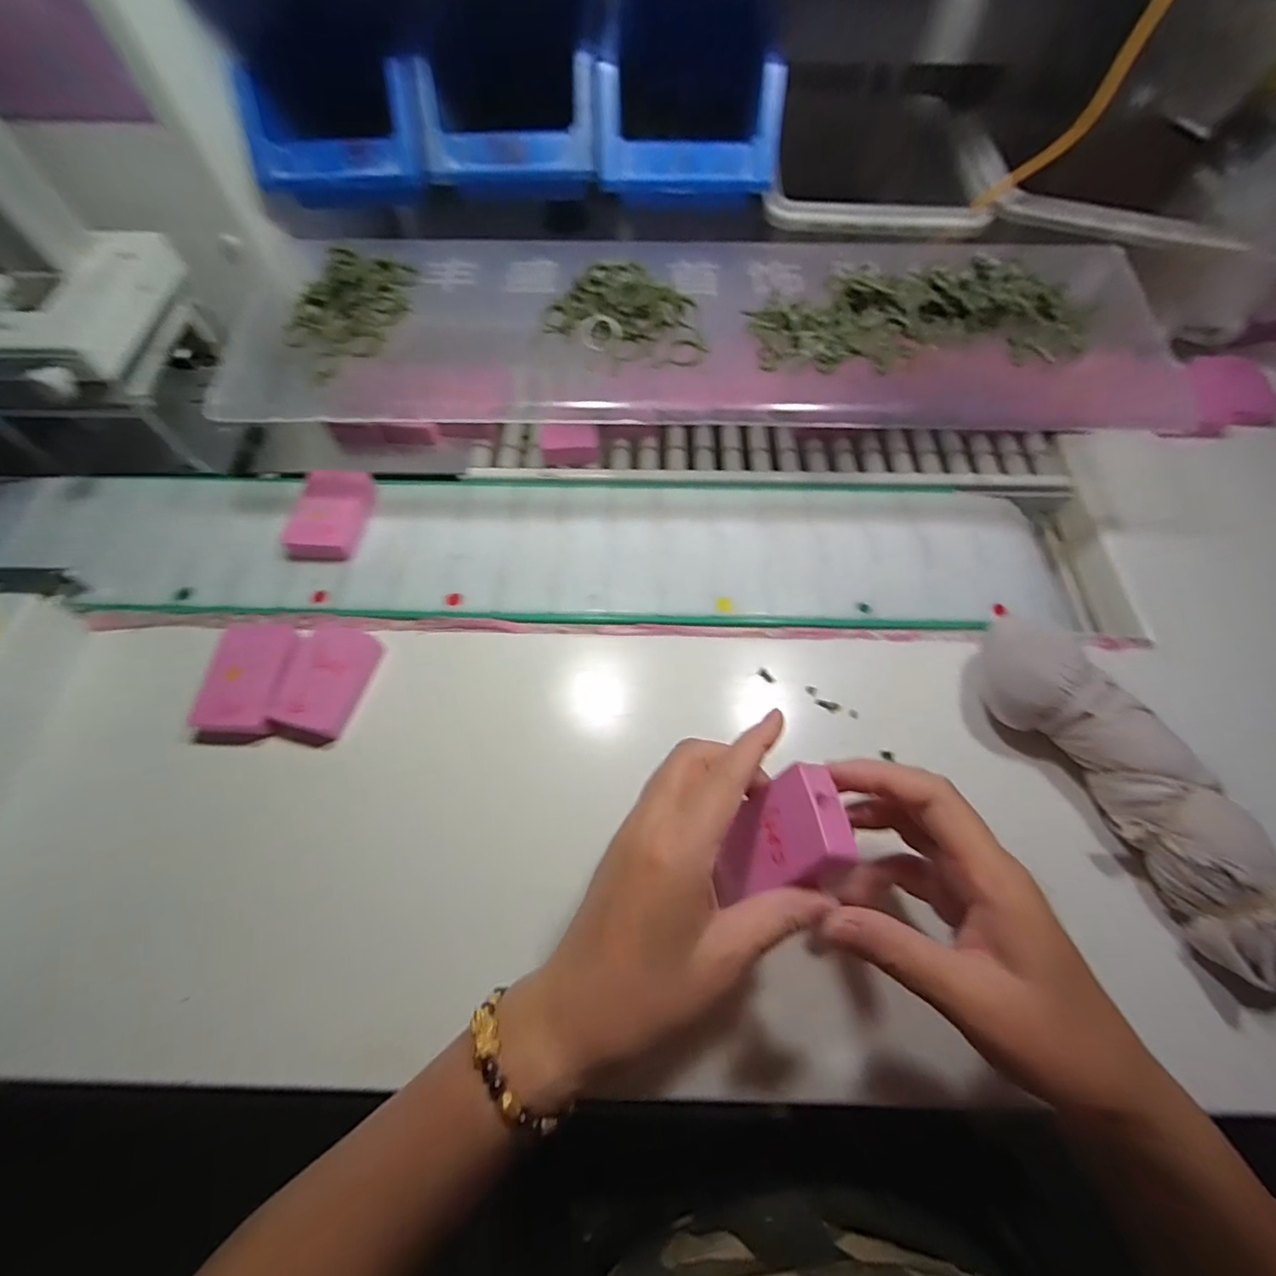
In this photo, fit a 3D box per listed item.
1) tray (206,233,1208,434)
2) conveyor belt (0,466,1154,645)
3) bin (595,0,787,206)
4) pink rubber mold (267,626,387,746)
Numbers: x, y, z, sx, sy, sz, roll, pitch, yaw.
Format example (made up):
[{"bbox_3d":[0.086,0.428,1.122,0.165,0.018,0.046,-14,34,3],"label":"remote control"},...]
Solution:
[{"bbox_3d":[0.044,-0.209,0.366,0.607,0.056,0.176,1,62,0],"label":"tray"},{"bbox_3d":[-0.091,-0.075,0.408,0.875,0.037,0.149,2,62,1],"label":"conveyor belt"},{"bbox_3d":[0.036,-0.399,0.401,0.123,0.069,0.154,2,64,0],"label":"bin"},{"bbox_3d":[-0.204,0.028,0.350,0.051,0.017,0.076,12,64,6],"label":"pink rubber mold"}]

